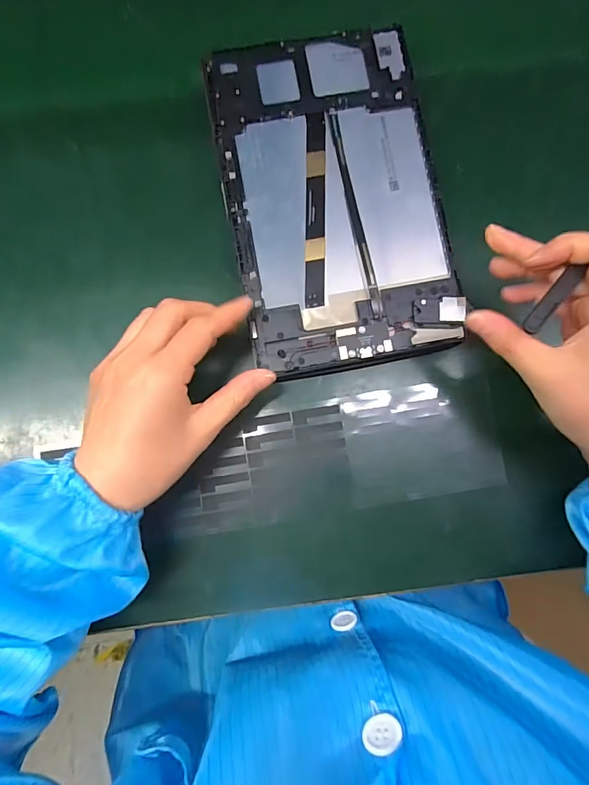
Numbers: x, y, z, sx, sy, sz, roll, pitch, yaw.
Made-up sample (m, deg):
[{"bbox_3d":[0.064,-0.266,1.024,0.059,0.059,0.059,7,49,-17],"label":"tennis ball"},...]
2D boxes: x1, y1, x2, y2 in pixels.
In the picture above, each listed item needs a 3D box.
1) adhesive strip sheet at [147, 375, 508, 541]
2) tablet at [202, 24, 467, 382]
[{"bbox_3d":[0.025,0.047,0.320,0.251,0.007,0.082,-9,84,-3],"label":"adhesive strip sheet"},{"bbox_3d":[0.028,-0.141,0.312,0.149,0.007,0.244,-10,85,-2],"label":"tablet"}]

